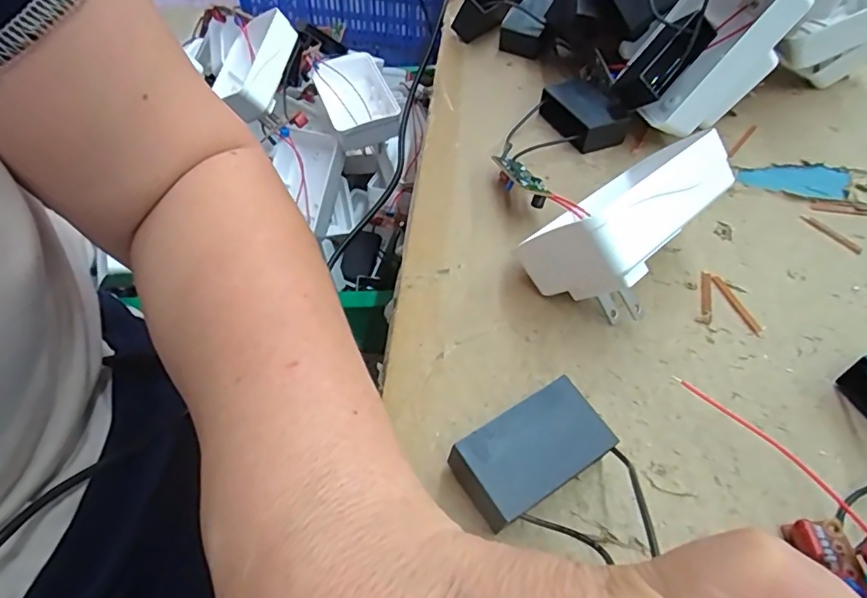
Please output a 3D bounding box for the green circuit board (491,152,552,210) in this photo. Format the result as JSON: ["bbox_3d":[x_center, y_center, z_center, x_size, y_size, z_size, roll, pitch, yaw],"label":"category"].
[{"bbox_3d":[0.043,-0.062,0.276,0.012,0.013,0.048,-14,38,-13],"label":"green circuit board"}]

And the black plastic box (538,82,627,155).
[{"bbox_3d":[0.087,-0.108,0.319,0.033,0.017,0.050,-20,53,-18],"label":"black plastic box"}]

